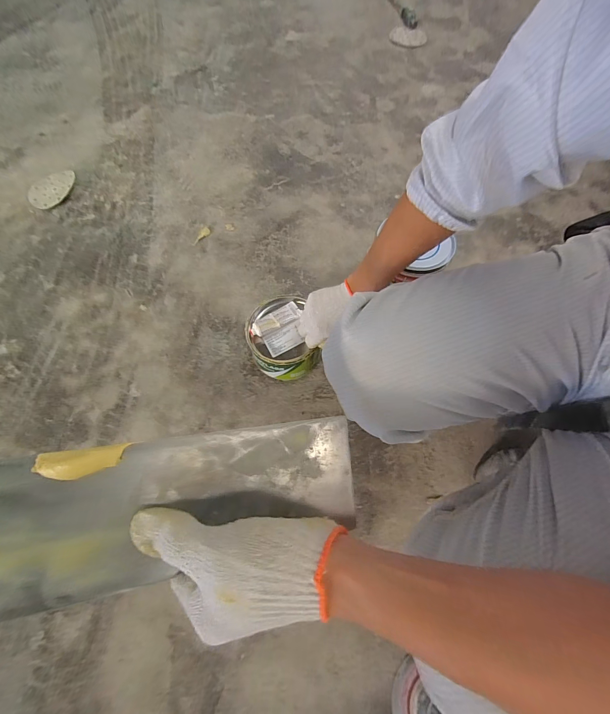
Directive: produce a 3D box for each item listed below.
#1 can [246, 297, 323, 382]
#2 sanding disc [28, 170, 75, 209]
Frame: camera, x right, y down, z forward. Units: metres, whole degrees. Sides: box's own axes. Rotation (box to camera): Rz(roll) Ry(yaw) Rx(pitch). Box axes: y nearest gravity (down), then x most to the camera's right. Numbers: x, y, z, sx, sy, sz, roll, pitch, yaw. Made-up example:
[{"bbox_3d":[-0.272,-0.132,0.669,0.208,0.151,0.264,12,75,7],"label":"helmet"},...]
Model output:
[{"bbox_3d":[-0.052,-0.035,0.639,0.131,0.105,0.150,-15,69,-6],"label":"can"},{"bbox_3d":[-0.712,-0.479,0.857,0.112,0.017,0.142,30,71,11],"label":"sanding disc"}]

